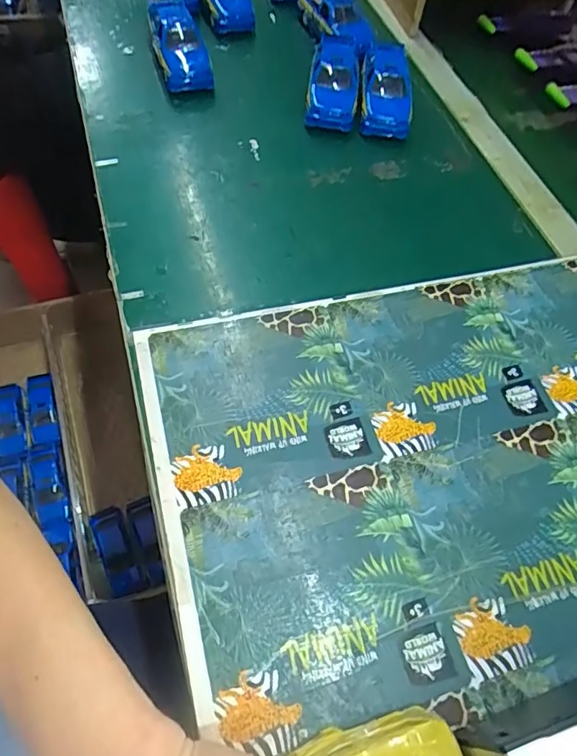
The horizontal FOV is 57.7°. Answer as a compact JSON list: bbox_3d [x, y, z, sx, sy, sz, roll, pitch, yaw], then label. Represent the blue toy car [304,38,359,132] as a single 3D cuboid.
[{"bbox_3d":[0.048,-0.311,0.556,0.055,0.042,0.110,9,59,1],"label":"blue toy car"}]

